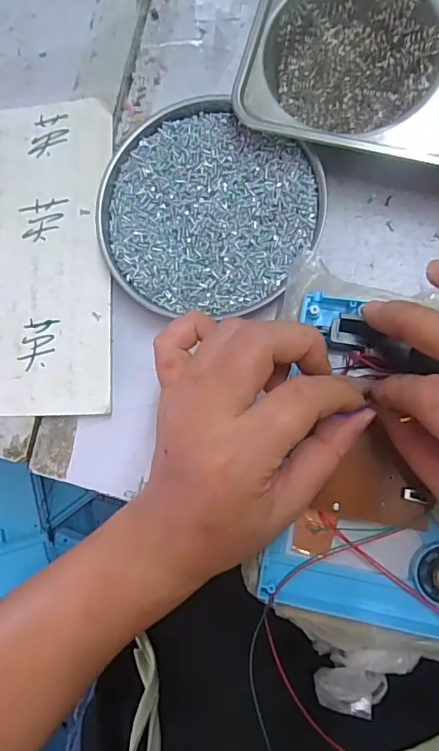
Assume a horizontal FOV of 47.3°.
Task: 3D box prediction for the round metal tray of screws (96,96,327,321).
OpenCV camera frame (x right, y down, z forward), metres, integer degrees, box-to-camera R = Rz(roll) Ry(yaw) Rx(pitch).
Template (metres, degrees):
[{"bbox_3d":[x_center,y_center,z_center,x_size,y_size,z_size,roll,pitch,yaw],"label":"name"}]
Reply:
[{"bbox_3d":[-0.009,-0.098,0.311,0.130,0.022,0.126,0,87,8],"label":"round metal tray of screws"}]

